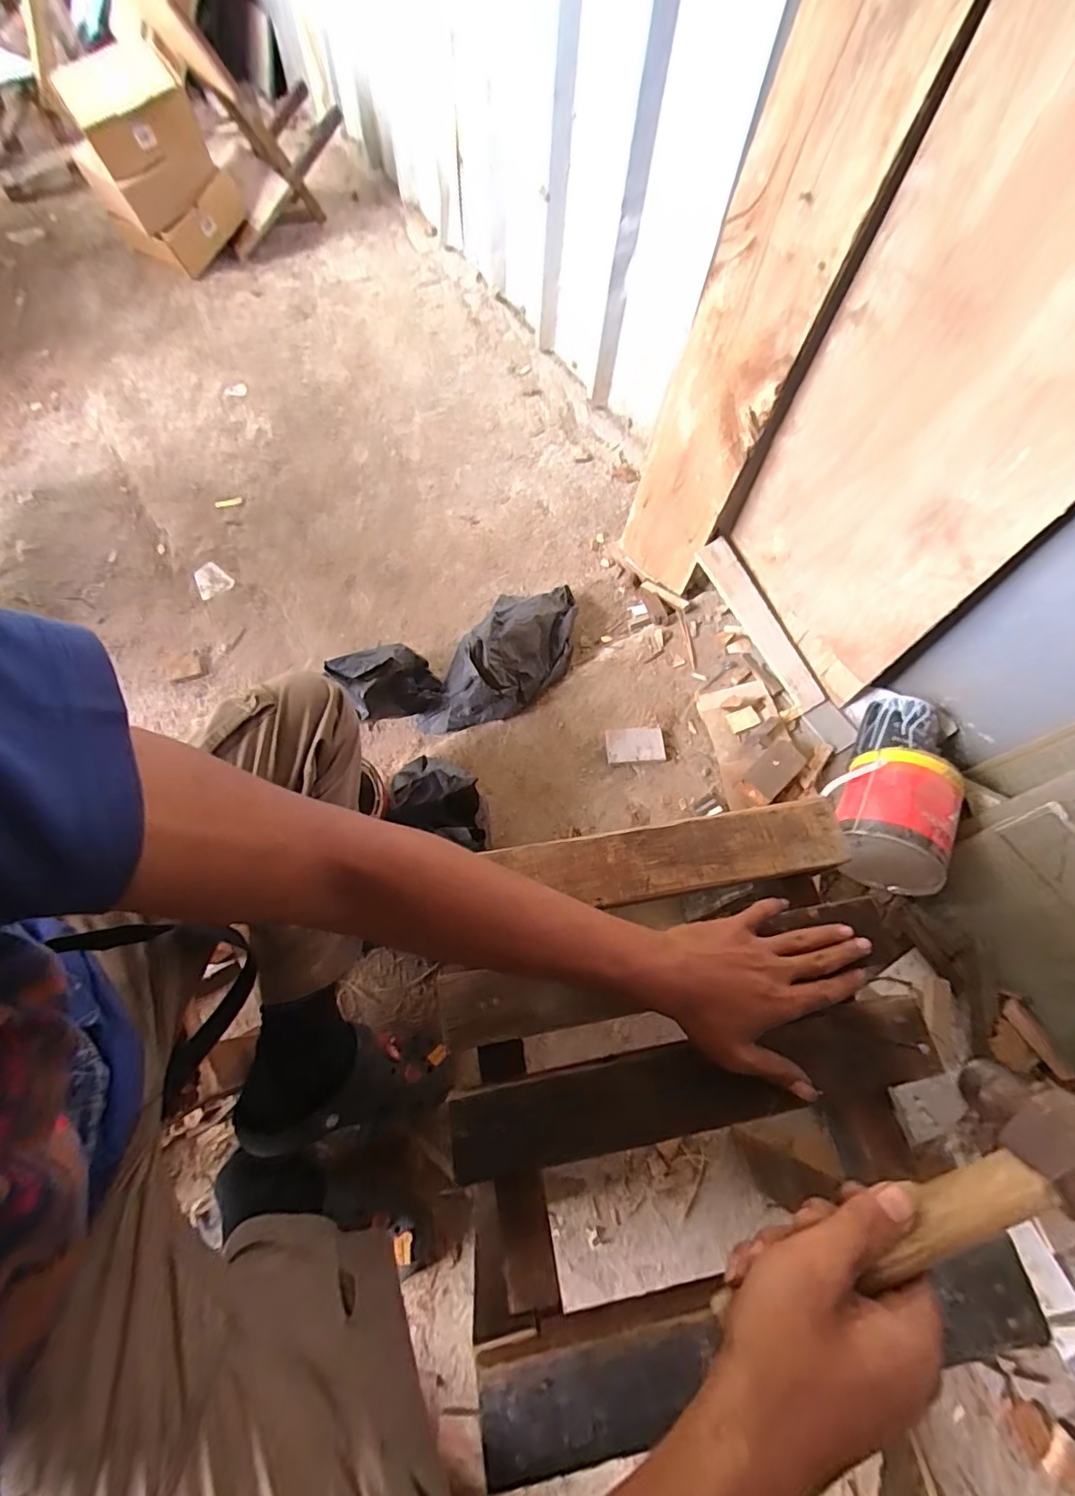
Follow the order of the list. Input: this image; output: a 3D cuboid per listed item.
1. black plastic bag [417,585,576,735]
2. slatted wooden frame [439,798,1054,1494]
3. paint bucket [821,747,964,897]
[{"bbox_3d":[-0.044,-0.168,0.951,0.150,0.143,0.368,34,69,13],"label":"black plastic bag"},{"bbox_3d":[0.117,0.246,0.418,0.361,0.058,0.360,-9,66,-5],"label":"slatted wooden frame"},{"bbox_3d":[0.521,0.103,0.798,0.146,0.137,0.199,16,67,4],"label":"paint bucket"}]

